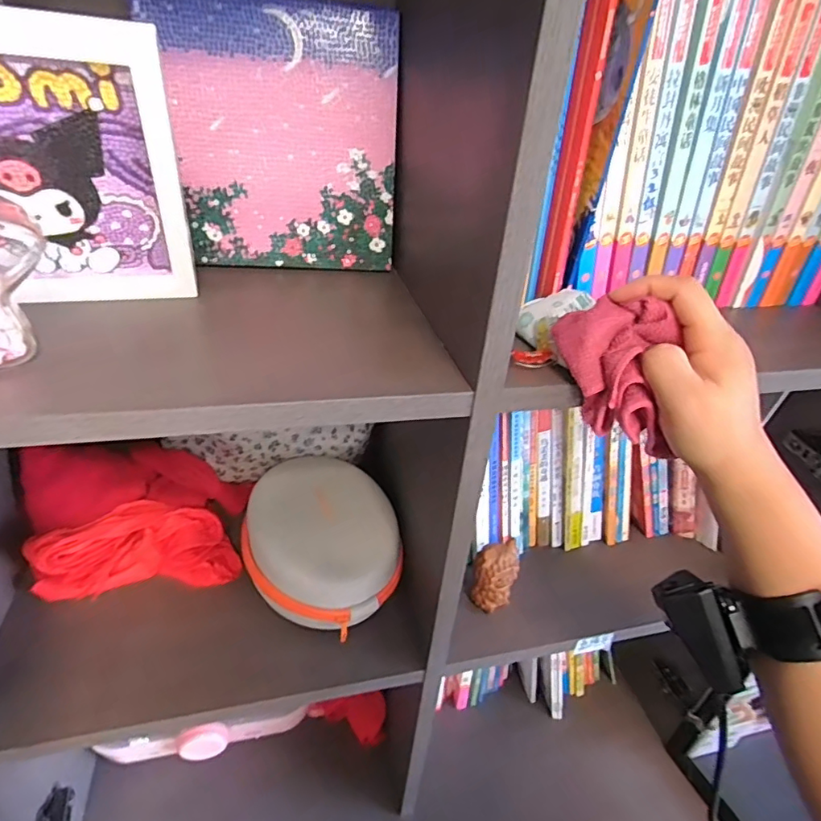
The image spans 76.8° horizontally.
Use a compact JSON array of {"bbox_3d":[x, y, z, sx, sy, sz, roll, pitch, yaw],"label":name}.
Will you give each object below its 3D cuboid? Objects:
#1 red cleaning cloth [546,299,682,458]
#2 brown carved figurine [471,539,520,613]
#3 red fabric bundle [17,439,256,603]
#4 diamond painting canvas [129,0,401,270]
[{"bbox_3d":[0.126,-0.029,0.321,0.081,0.073,0.042,29,40,31],"label":"red cleaning cloth"},{"bbox_3d":[0.085,0.163,0.518,0.037,0.066,0.038,4,33,-3],"label":"brown carved figurine"},{"bbox_3d":[-0.272,0.104,0.526,0.203,0.099,0.130,-7,35,-18],"label":"red fabric bundle"},{"bbox_3d":[-0.103,-0.219,0.421,0.182,0.196,0.004,-2,21,-12],"label":"diamond painting canvas"}]

